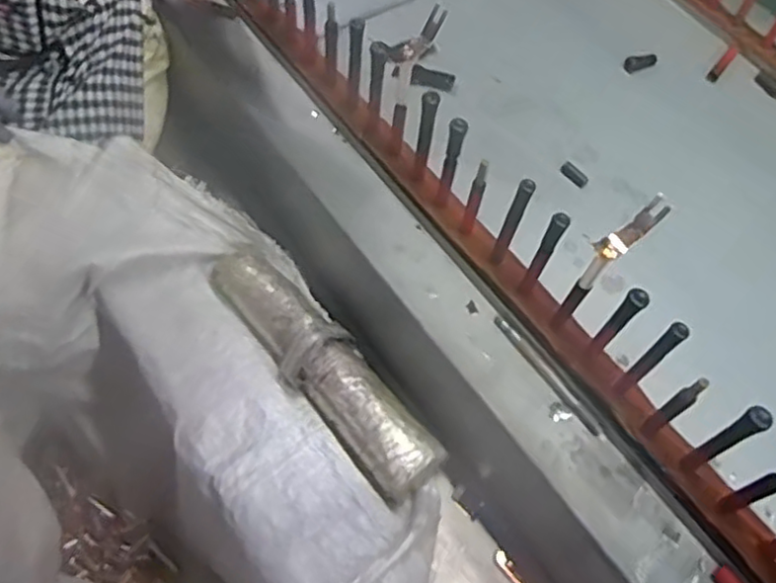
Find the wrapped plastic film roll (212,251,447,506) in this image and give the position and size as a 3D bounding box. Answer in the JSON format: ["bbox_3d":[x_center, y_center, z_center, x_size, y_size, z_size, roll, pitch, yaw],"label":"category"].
[{"bbox_3d":[-0.091,0.087,0.880,0.102,0.073,0.412,-38,69,-25],"label":"wrapped plastic film roll"}]

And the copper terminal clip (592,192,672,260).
[{"bbox_3d":[0.233,-0.059,0.632,0.075,0.014,0.024,-41,68,12],"label":"copper terminal clip"}]

